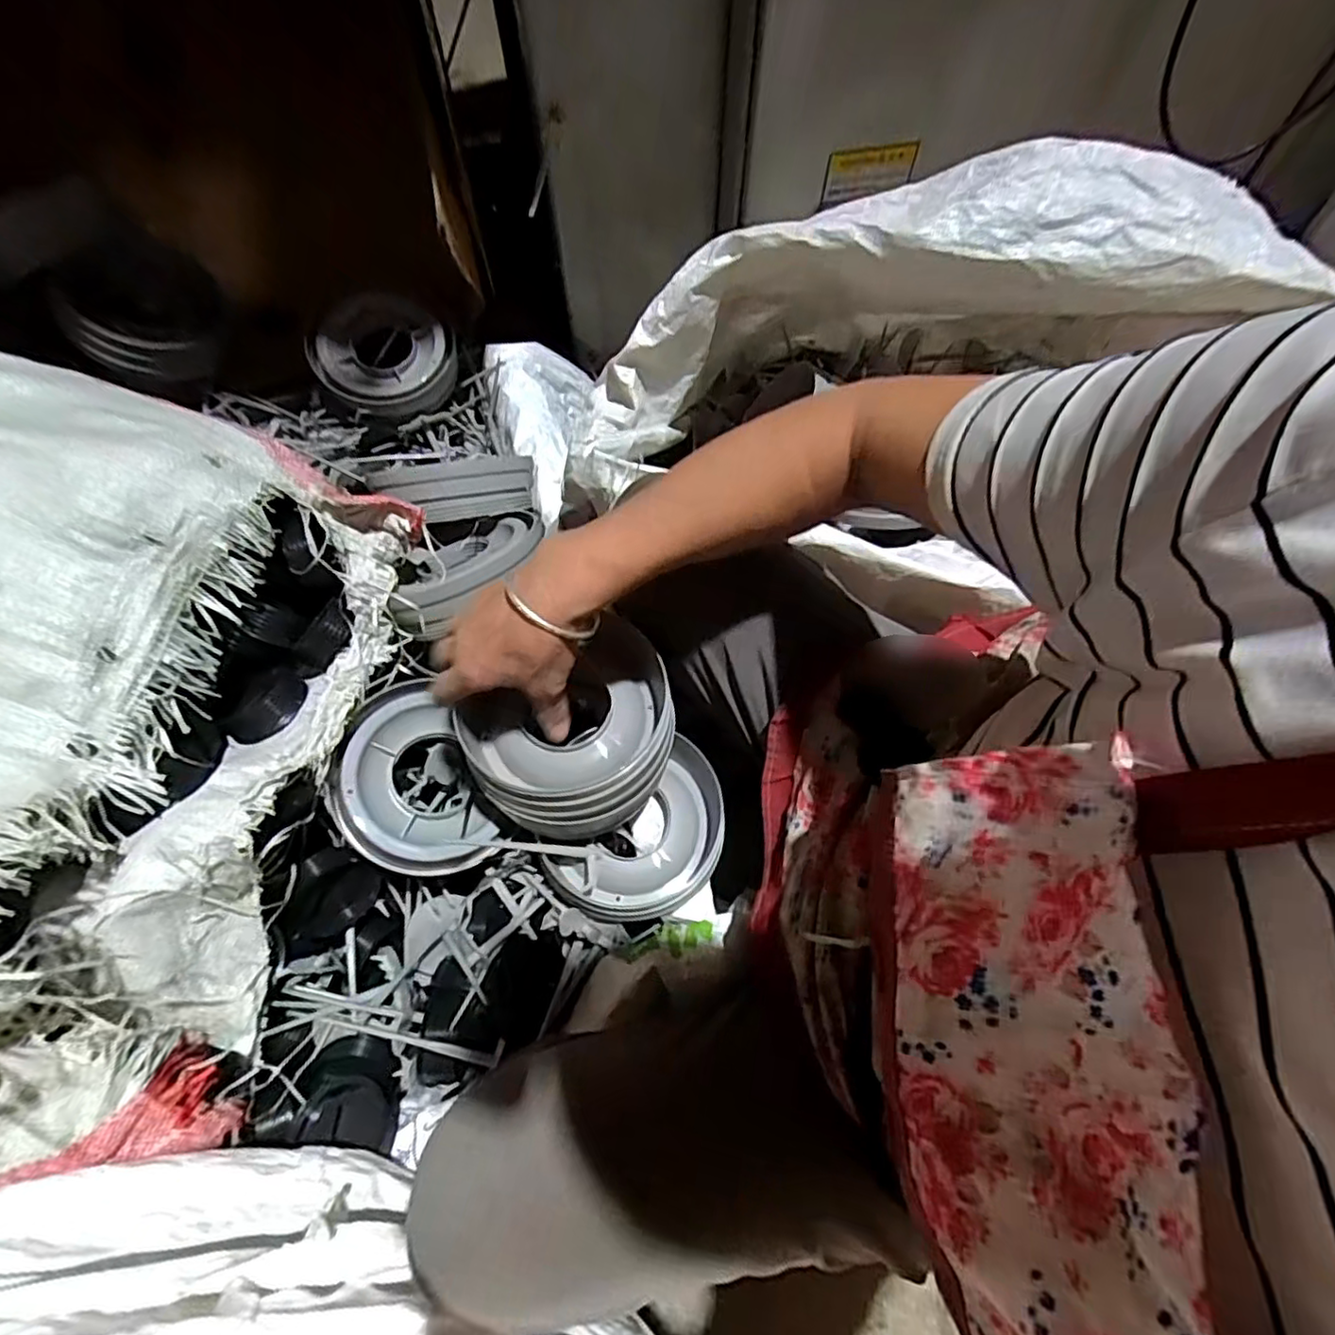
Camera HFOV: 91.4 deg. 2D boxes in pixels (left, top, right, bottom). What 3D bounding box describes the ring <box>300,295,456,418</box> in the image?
[{"bbox_3d":[-0.354,-0.391,0.815,0.169,0.053,0.164,-14,82,-15],"label":"ring"}]

